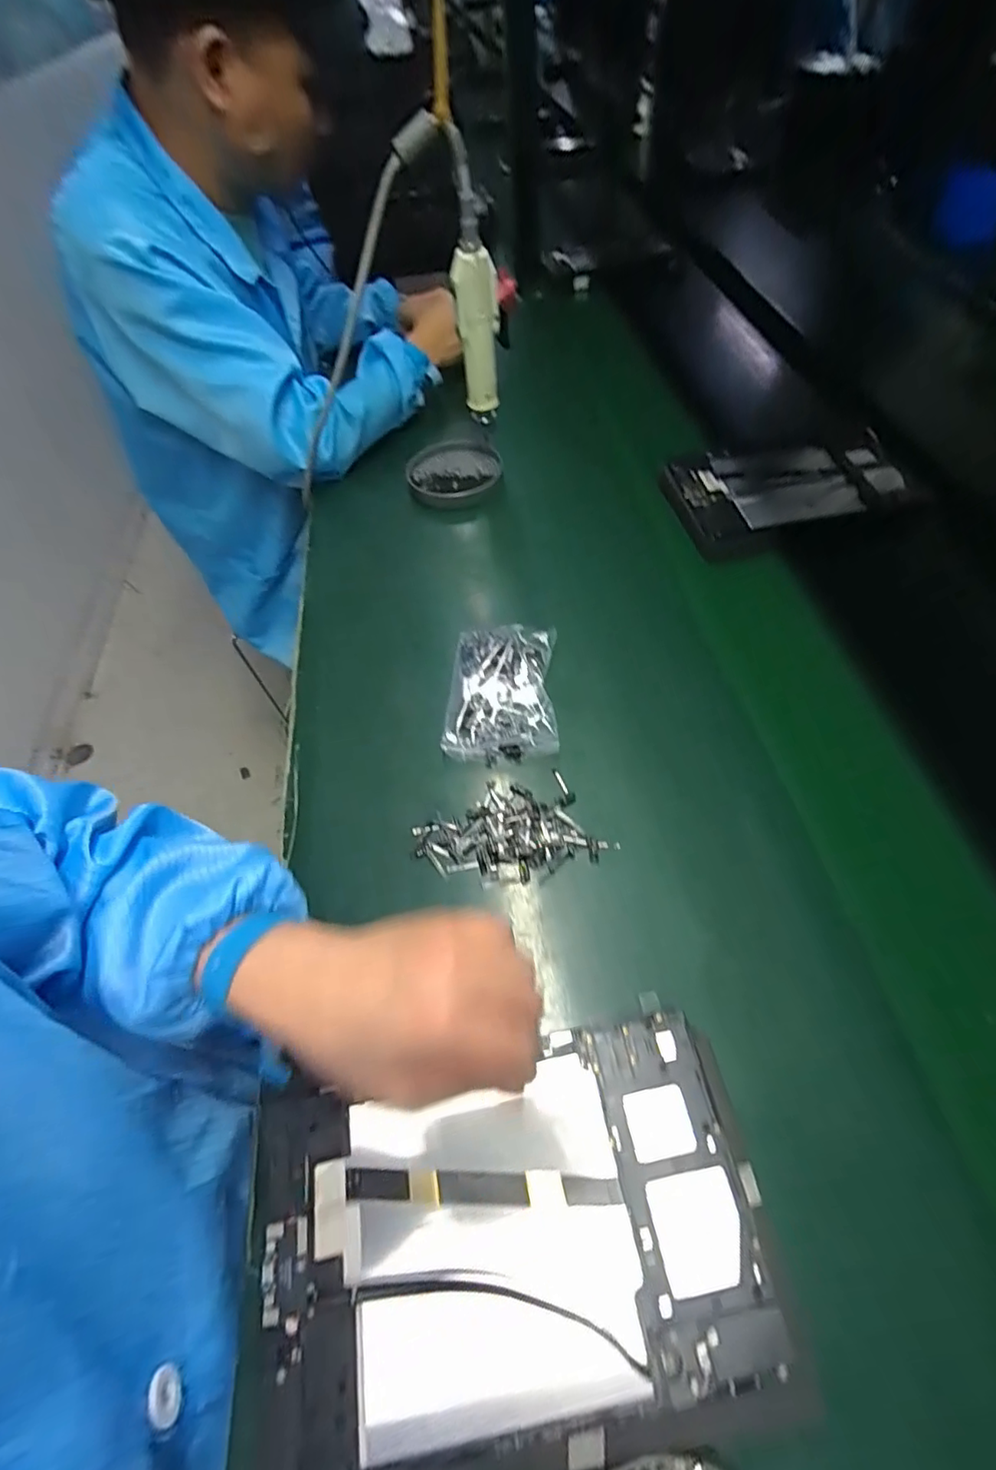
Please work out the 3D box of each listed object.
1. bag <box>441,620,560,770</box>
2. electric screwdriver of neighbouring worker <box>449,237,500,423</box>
[{"bbox_3d":[0.003,-0.039,0.497,0.093,0.018,0.140,-1,56,4],"label":"bag"},{"bbox_3d":[-0.020,-0.421,0.598,0.042,0.159,0.031,-5,56,2],"label":"electric screwdriver of neighbouring worker"}]

